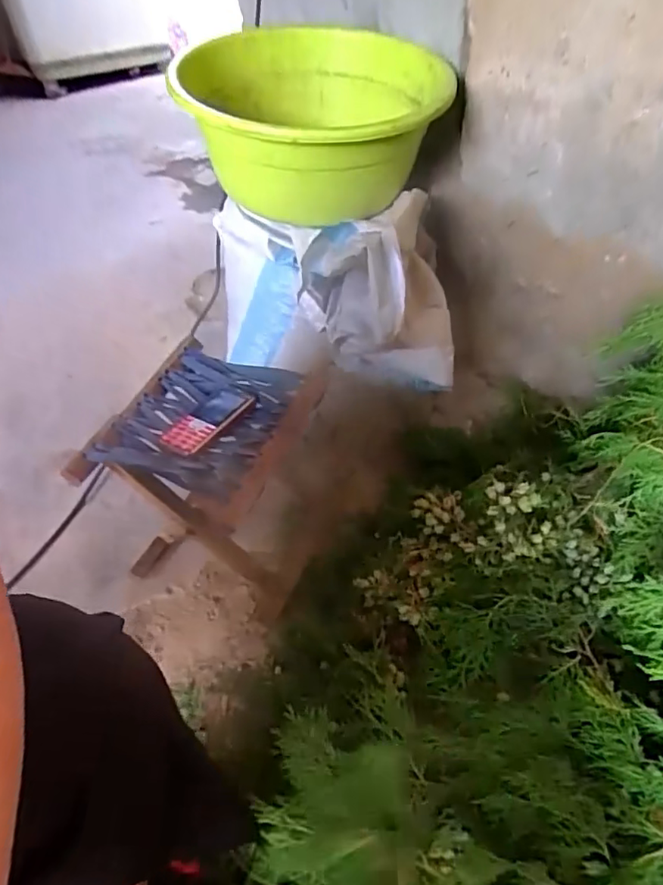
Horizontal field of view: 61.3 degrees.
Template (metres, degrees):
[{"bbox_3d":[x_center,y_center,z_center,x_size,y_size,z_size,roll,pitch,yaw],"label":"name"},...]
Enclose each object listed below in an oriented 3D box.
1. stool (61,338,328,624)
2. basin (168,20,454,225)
[{"bbox_3d":[-0.148,0.057,0.751,0.235,0.236,0.249,13,48,16],"label":"stool"},{"bbox_3d":[-0.022,-0.552,0.961,0.431,0.202,0.463,-2,46,2],"label":"basin"}]

